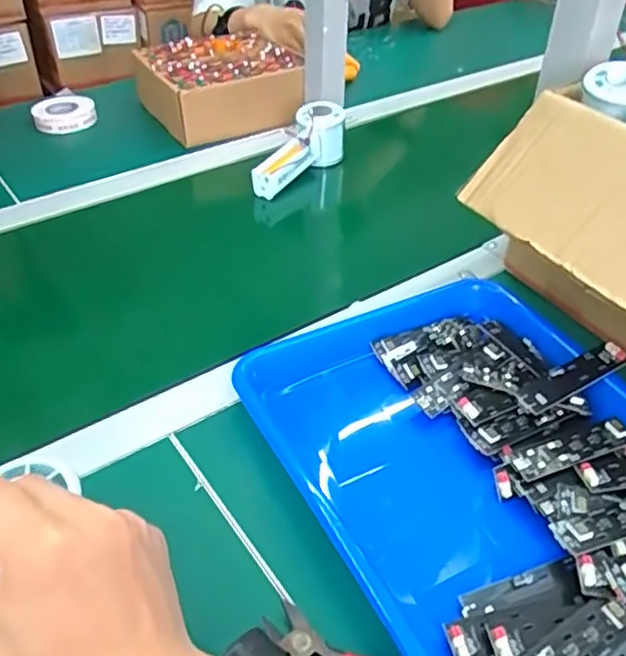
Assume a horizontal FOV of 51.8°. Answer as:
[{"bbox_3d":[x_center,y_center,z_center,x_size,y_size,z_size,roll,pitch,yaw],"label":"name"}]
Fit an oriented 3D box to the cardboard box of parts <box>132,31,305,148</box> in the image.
[{"bbox_3d":[-0.121,-0.323,0.868,0.190,0.084,0.147,-18,45,-19],"label":"cardboard box of parts"}]

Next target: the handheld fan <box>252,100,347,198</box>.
[{"bbox_3d":[-0.019,-0.203,0.761,0.048,0.061,0.155,29,63,28],"label":"handheld fan"}]

